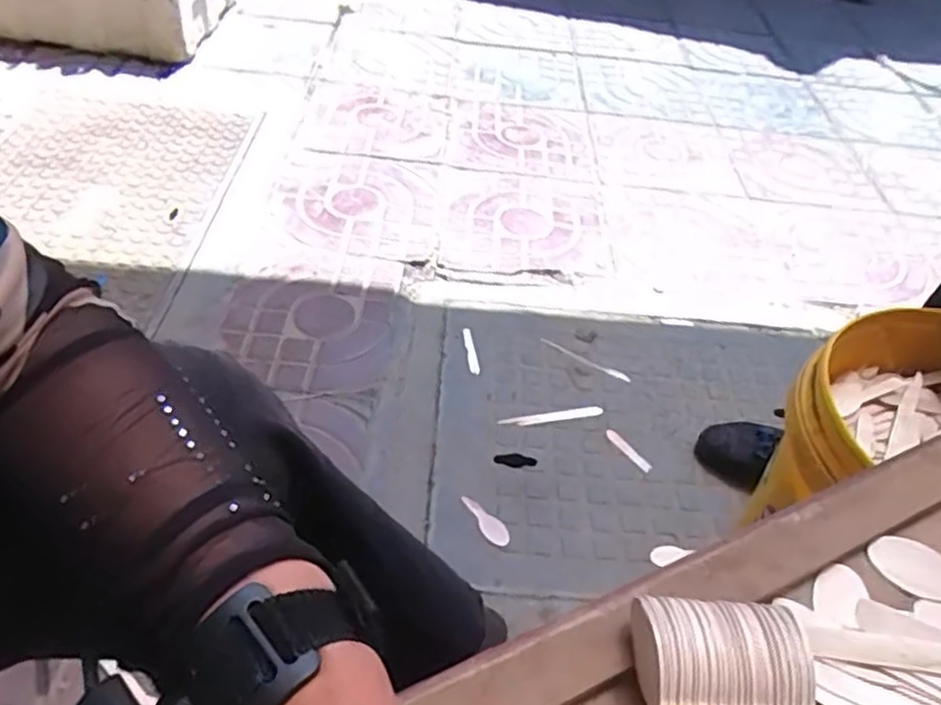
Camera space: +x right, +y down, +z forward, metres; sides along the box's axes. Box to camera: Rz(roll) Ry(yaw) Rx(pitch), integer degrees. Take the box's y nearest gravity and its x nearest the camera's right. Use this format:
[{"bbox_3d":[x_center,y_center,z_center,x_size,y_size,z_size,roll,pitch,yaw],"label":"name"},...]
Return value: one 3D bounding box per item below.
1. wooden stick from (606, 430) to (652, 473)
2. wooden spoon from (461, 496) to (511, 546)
[{"bbox_3d":[0.218,0.135,0.975,0.019,0.004,0.079,-27,53,-28],"label":"wooden stick"},{"bbox_3d":[0.018,0.206,0.866,0.076,0.010,0.031,34,52,25],"label":"wooden spoon"}]

